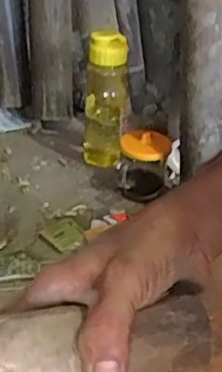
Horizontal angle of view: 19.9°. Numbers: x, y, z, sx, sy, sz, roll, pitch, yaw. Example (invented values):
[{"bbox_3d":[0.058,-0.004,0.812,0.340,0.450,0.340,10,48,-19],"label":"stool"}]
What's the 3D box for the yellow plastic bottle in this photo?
[{"bbox_3d":[-0.008,-0.139,1.028,0.066,0.221,0.066,3,32,-1],"label":"yellow plastic bottle"}]

